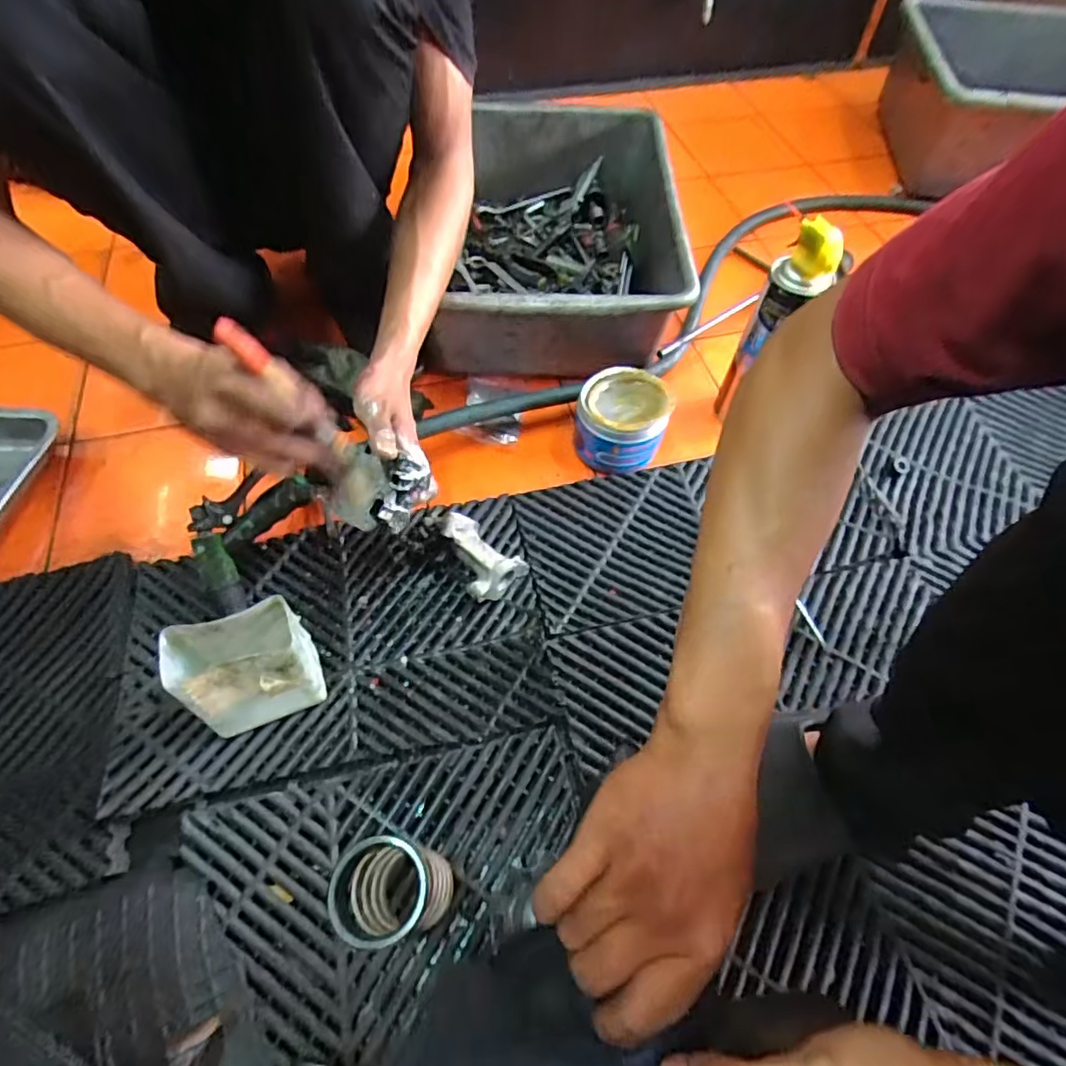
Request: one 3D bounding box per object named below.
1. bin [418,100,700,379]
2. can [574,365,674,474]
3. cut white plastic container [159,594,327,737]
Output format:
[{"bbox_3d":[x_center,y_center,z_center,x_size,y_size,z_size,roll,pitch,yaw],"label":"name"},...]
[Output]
[{"bbox_3d":[0.035,-0.421,0.812,0.331,0.147,0.512,6,58,3],"label":"bin"},{"bbox_3d":[0.101,-0.129,0.669,0.099,0.086,0.097,10,58,5],"label":"can"},{"bbox_3d":[-0.237,0.114,0.496,0.112,0.113,0.067,-18,60,-12],"label":"cut white plastic container"}]

